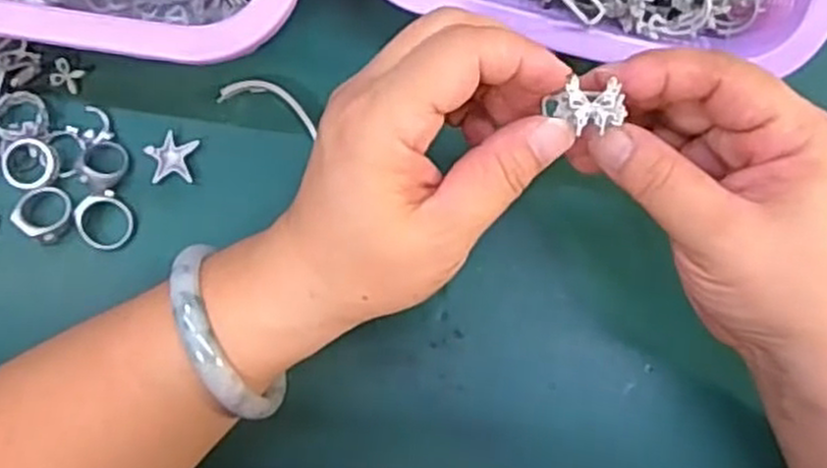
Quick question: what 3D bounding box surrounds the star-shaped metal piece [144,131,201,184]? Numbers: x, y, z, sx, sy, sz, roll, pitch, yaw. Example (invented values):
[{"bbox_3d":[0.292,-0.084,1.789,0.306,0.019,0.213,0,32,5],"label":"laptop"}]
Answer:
[{"bbox_3d":[-0.111,-0.034,0.351,0.022,0.005,0.024,8,82,2],"label":"star-shaped metal piece"}]

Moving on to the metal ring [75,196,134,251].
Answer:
[{"bbox_3d":[-0.139,-0.005,0.343,0.025,0.007,0.024,0,82,0],"label":"metal ring"}]

